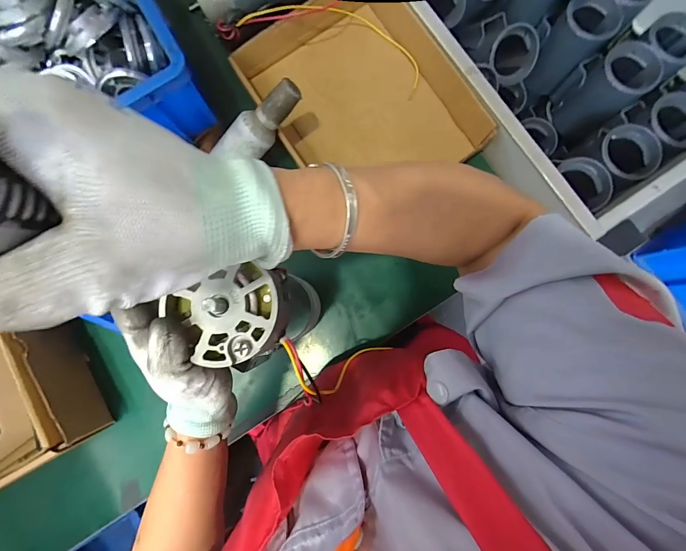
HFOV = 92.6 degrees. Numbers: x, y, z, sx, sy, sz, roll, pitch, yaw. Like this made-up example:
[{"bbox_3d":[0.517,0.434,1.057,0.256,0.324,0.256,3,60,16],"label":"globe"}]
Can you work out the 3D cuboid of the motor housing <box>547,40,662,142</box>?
[{"bbox_3d":[0.419,-0.294,0.532,0.086,0.139,0.079,0,84,2],"label":"motor housing"}]

